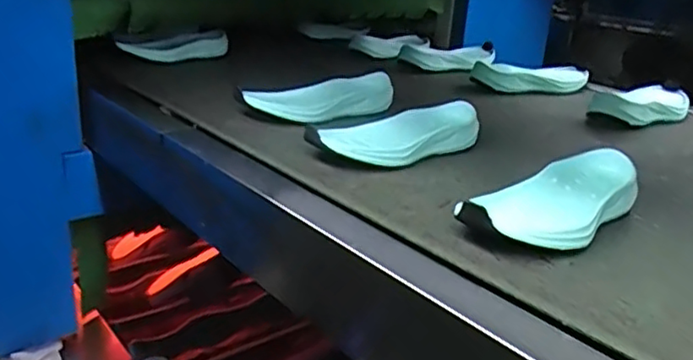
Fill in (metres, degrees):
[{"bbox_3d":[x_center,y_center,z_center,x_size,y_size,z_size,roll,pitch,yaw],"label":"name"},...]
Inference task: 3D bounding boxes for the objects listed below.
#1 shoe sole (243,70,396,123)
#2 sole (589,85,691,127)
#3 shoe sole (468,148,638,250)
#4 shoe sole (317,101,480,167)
[{"bbox_3d":[-0.034,-0.108,0.838,0.215,0.051,0.060,-11,24,-26],"label":"shoe sole"},{"bbox_3d":[0.453,-0.113,0.947,0.084,0.044,0.214,20,29,41],"label":"sole"},{"bbox_3d":[0.187,0.019,0.558,0.082,0.043,0.216,21,26,38],"label":"shoe sole"},{"bbox_3d":[0.056,-0.051,0.715,0.207,0.049,0.078,-12,26,-36],"label":"shoe sole"}]

